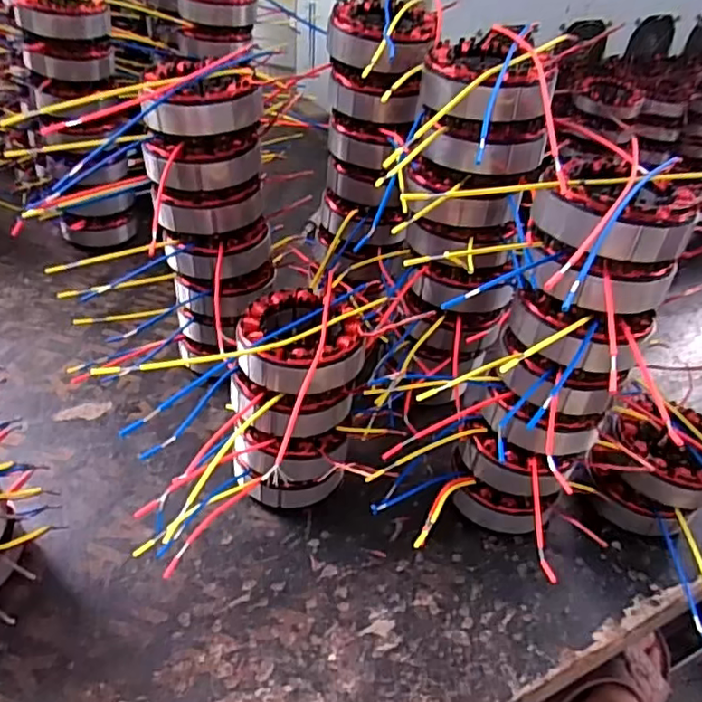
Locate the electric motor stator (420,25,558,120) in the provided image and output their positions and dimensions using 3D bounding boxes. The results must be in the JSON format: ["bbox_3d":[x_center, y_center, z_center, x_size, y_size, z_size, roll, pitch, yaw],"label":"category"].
[{"bbox_3d":[0.090,-0.188,0.417,0.086,0.042,0.078,9,39,3],"label":"electric motor stator"}]

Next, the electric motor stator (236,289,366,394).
[{"bbox_3d":[-0.037,-0.006,0.423,0.087,0.037,0.085,4,39,-3],"label":"electric motor stator"}]

